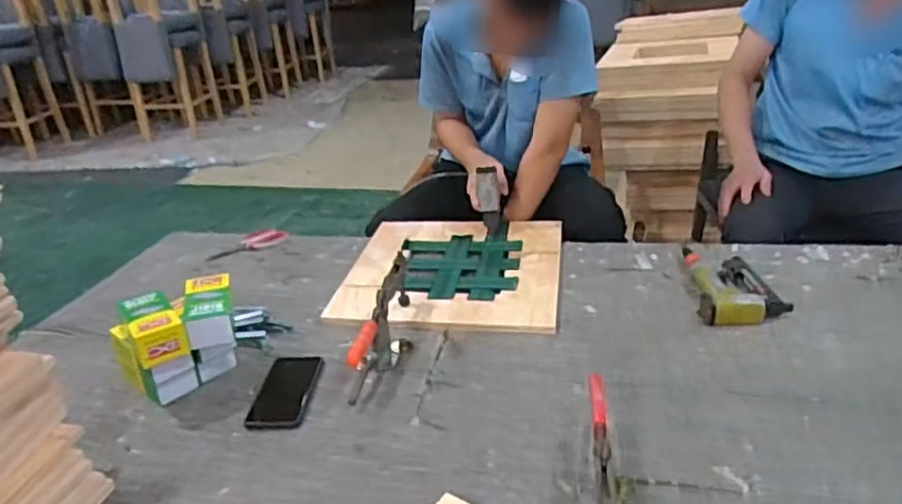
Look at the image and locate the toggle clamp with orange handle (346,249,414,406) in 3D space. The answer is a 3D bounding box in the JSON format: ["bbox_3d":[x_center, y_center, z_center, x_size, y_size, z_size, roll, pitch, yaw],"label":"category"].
[{"bbox_3d":[-0.099,0.104,1.060,0.057,0.095,0.300,1,26,11],"label":"toggle clamp with orange handle"}]

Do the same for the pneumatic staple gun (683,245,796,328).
[{"bbox_3d":[0.488,0.043,1.164,0.140,0.046,0.263,1,26,11],"label":"pneumatic staple gun"}]

